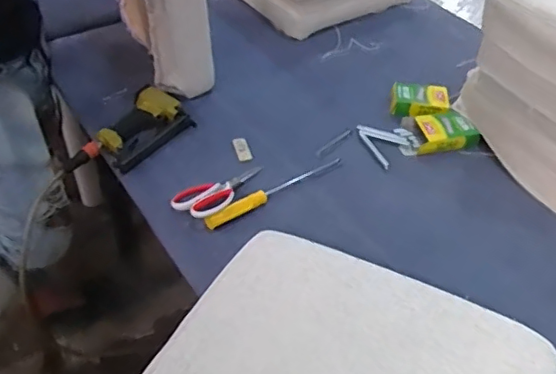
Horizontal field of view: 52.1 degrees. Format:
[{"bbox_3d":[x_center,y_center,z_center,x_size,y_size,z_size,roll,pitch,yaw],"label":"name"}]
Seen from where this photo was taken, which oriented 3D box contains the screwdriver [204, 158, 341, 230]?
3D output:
[{"bbox_3d":[-0.003,0.000,1.005,0.290,0.031,0.034,-32,54,-30],"label":"screwdriver"}]

